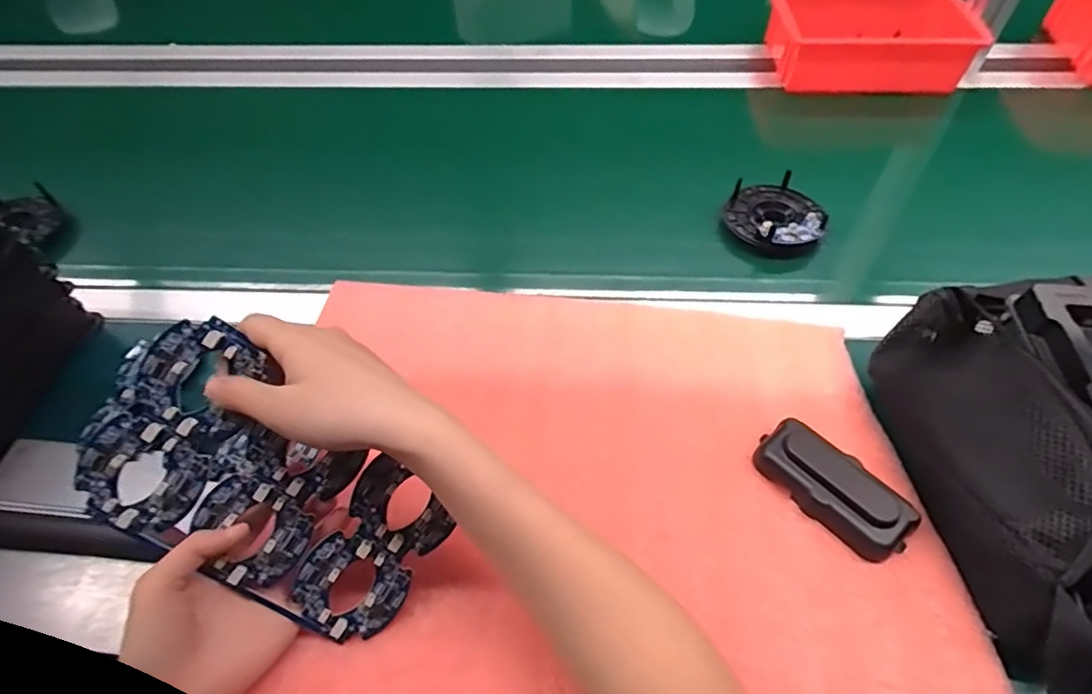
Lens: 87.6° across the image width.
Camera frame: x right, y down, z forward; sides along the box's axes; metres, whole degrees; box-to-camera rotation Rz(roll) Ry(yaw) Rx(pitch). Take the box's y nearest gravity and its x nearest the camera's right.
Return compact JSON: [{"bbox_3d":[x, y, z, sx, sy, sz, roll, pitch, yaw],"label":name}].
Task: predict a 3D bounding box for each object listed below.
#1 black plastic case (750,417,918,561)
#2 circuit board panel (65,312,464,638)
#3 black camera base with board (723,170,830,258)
[{"bbox_3d":[0.201,0.100,0.403,0.045,0.028,0.106,-35,59,-22],"label":"black plastic case"},{"bbox_3d":[-0.166,0.085,0.350,0.207,0.009,0.135,32,92,-11],"label":"circuit board panel"},{"bbox_3d":[0.241,-0.143,0.605,0.095,0.032,0.095,8,53,8],"label":"black camera base with board"}]

